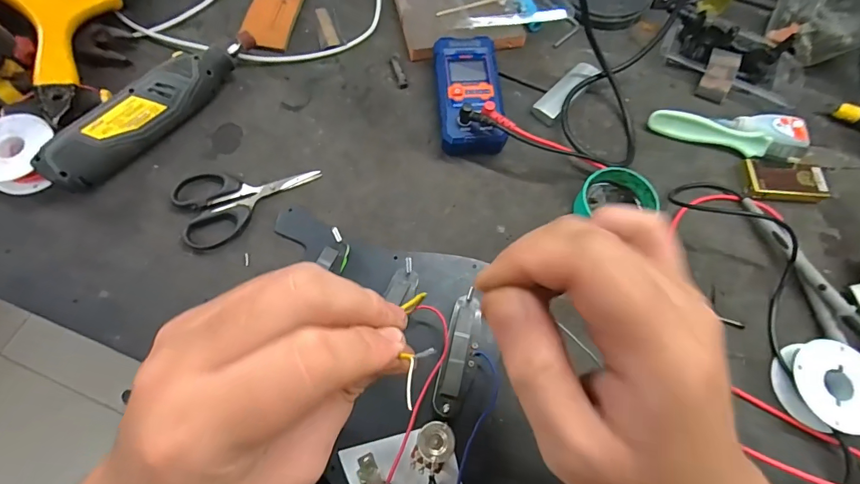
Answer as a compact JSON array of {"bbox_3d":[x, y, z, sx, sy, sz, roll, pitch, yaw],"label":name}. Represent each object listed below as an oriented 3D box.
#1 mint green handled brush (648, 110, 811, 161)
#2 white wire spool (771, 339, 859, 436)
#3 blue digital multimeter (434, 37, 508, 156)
[{"bbox_3d":[0.274,-0.096,0.375,0.141,0.018,0.018,15,68,4],"label":"mint green handled brush"},{"bbox_3d":[0.285,0.103,0.291,0.056,0.024,0.060,5,67,0],"label":"white wire spool"},{"bbox_3d":[0.035,-0.133,0.374,0.055,0.030,0.115,-2,68,-3],"label":"blue digital multimeter"}]

